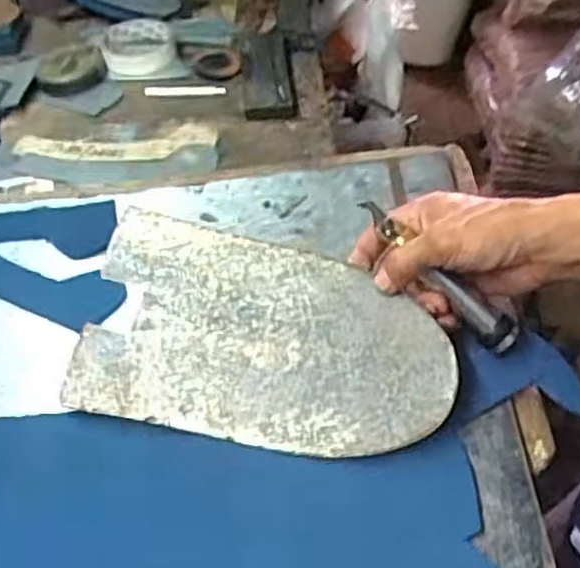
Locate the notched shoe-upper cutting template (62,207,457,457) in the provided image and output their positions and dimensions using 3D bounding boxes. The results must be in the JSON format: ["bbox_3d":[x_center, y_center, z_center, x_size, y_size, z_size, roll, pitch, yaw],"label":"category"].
[{"bbox_3d":[-0.019,0.038,0.522,0.254,0.004,0.144,11,74,11],"label":"notched shoe-upper cutting template"}]

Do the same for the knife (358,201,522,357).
[{"bbox_3d":[0.105,-0.009,0.520,0.141,0.022,0.025,45,59,1],"label":"knife"}]

